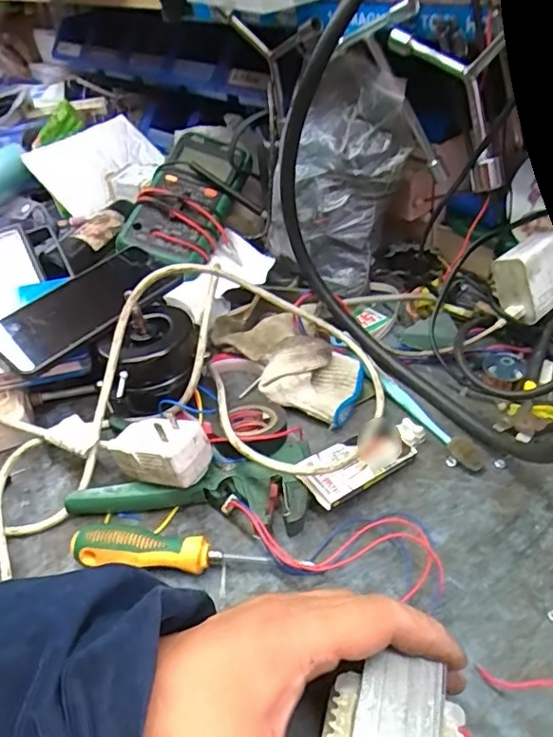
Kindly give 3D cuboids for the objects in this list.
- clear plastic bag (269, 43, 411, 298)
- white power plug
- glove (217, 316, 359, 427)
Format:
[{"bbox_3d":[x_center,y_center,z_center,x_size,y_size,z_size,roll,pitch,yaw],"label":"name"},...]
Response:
[{"bbox_3d":[0.055,-0.173,0.521,0.085,0.182,0.112,-28,44,-23],"label":"clear plastic bag"},{"bbox_3d":[-0.089,0.056,0.392,0.086,0.042,0.038,12,43,21],"label":"white power plug"},{"bbox_3d":[-0.001,-0.012,0.488,0.165,0.040,0.076,28,51,35],"label":"glove"}]

